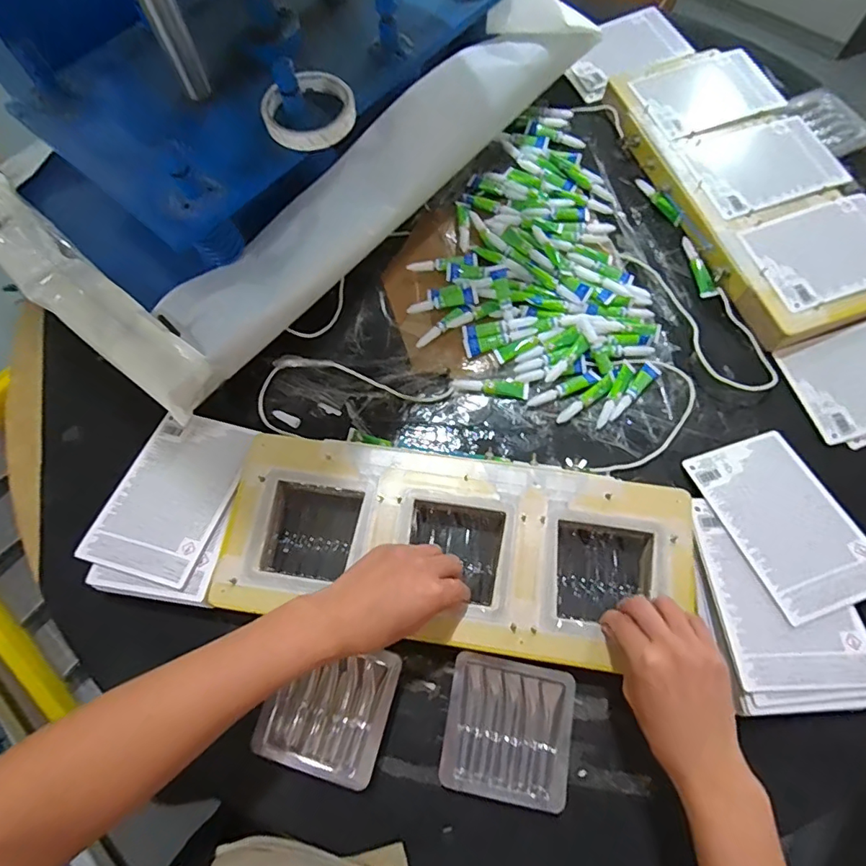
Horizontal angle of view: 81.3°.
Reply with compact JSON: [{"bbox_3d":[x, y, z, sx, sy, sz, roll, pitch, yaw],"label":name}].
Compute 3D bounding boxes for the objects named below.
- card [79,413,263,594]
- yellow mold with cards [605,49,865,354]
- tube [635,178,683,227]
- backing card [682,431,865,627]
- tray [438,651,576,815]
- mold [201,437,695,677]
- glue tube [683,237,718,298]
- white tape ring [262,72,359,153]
[{"bbox_3d":[-0.255,0.058,0.502,0.116,0.011,0.168,13,60,11],"label":"card"},{"bbox_3d":[0.388,-0.306,0.618,0.195,0.034,0.417,-18,70,-6],"label":"yellow mold with cards"},{"bbox_3d":[0.285,-0.294,0.636,0.013,0.013,0.085,-24,71,-8],"label":"tube"},{"bbox_3d":[0.337,0.082,0.482,0.116,0.005,0.170,-17,59,-8],"label":"backing card"},{"bbox_3d":[0.064,0.255,0.436,0.102,0.023,0.107,10,70,5],"label":"tray"},{"bbox_3d":[0.019,0.109,0.478,0.417,0.041,0.169,7,70,4],"label":"mold"},{"bbox_3d":[0.315,-0.199,0.600,0.015,0.015,0.082,-12,69,-3],"label":"glue tube"},{"bbox_3d":[-0.122,-0.320,0.504,0.091,0.017,0.086,0,69,1],"label":"white tape ring"}]

